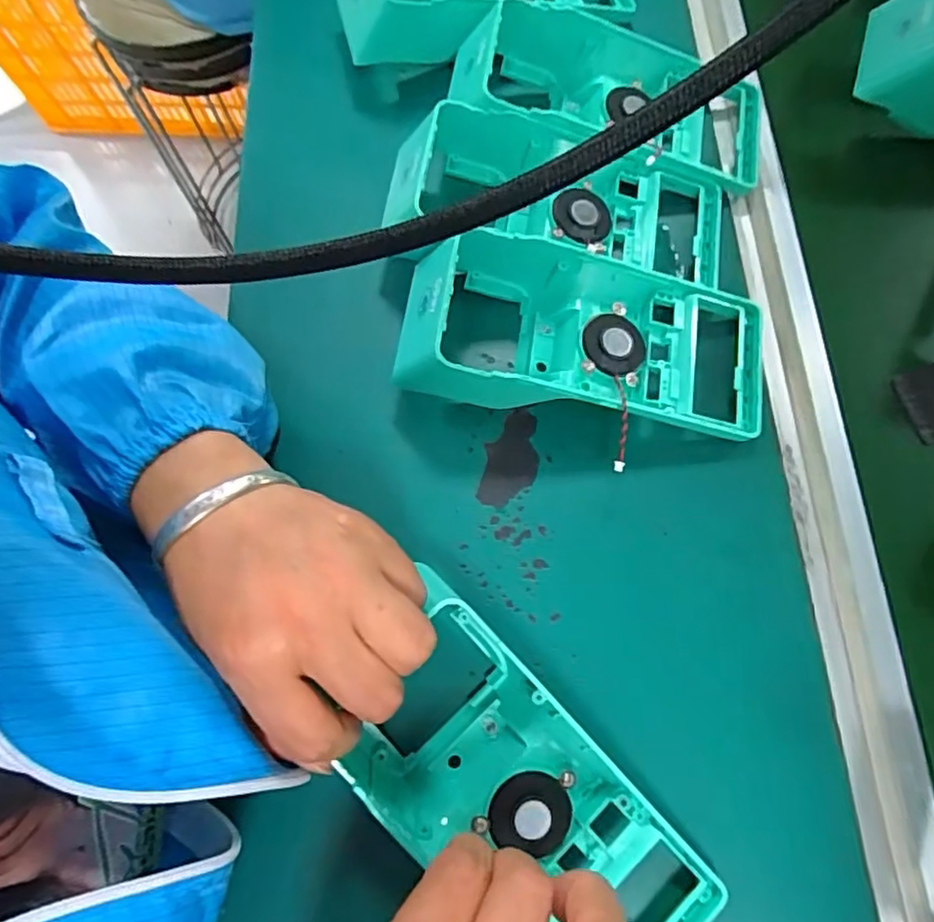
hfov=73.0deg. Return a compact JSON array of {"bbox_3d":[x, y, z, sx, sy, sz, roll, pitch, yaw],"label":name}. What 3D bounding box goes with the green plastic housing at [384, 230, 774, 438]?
[{"bbox_3d":[0.061,-0.063,0.330,0.191,0.049,0.094,9,71,6],"label":"green plastic housing"}]

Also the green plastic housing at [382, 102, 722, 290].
[{"bbox_3d":[0.051,-0.144,0.357,0.191,0.047,0.087,9,71,6],"label":"green plastic housing"}]

